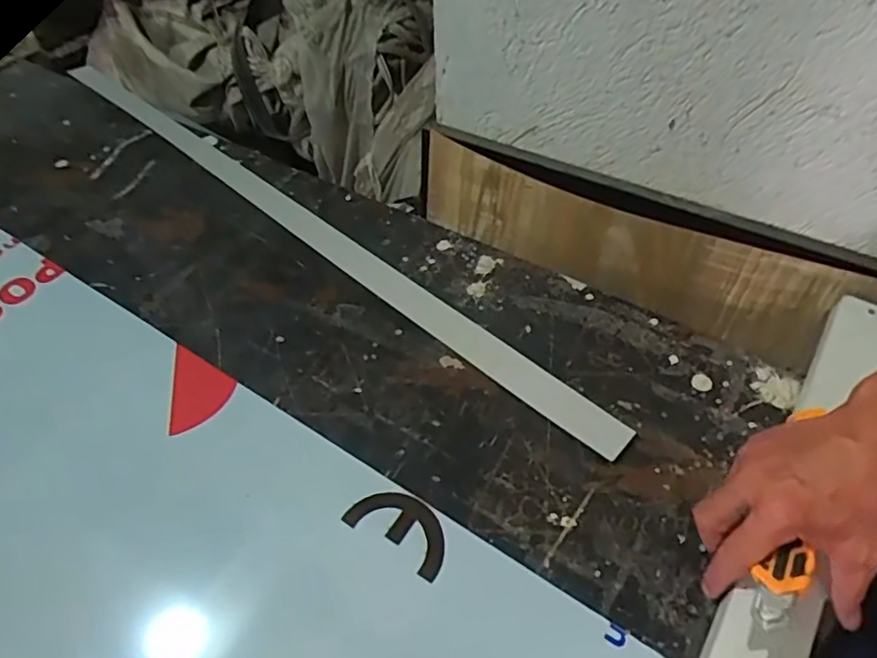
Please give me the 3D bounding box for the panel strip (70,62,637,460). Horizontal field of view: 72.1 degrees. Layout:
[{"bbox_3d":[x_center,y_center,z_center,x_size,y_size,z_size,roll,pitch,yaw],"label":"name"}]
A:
[{"bbox_3d":[-0.216,-0.168,0.728,1.020,0.009,0.039,36,62,28],"label":"panel strip"}]

